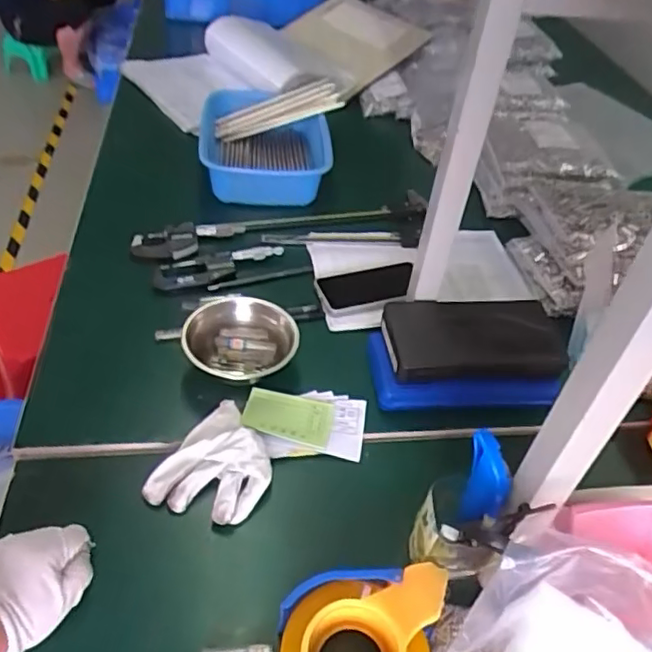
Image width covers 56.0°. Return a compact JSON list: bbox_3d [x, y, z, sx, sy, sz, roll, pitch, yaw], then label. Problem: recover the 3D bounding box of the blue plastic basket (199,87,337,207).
[{"bbox_3d":[-0.096,-0.277,0.978,0.199,0.093,0.223,-3,45,-10],"label":"blue plastic basket"}]

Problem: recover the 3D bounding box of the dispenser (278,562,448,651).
[{"bbox_3d":[0.031,0.267,0.492,0.134,0.064,0.118,0,45,-8],"label":"dispenser"}]

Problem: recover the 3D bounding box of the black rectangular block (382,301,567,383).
[{"bbox_3d":[0.170,0.012,0.720,0.203,0.027,0.108,0,45,-7],"label":"black rectangular block"}]

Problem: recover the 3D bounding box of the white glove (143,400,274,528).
[{"bbox_3d":[-0.106,0.144,0.625,0.101,0.039,0.130,24,47,16],"label":"white glove"}]

